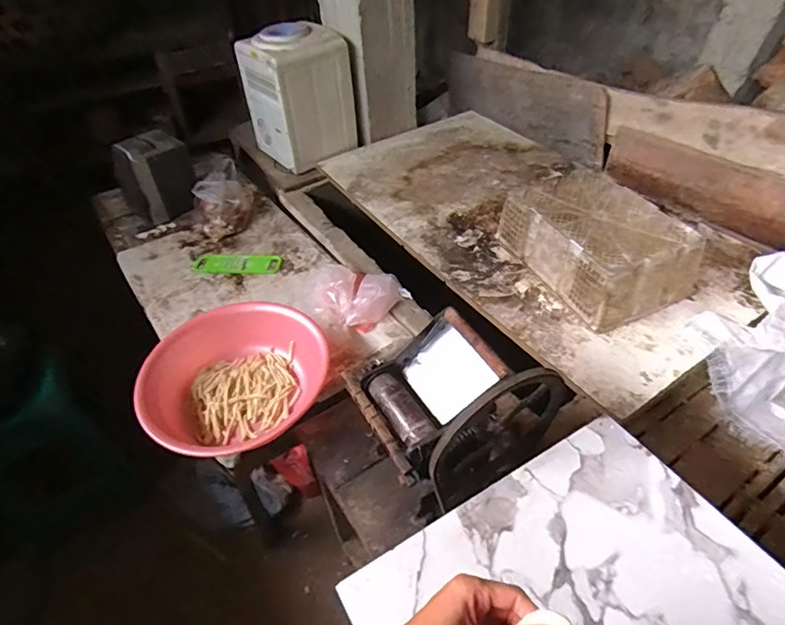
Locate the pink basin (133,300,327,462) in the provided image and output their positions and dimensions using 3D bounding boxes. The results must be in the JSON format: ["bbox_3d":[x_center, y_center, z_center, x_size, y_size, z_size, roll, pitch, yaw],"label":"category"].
[{"bbox_3d":[-0.362,0.152,1.149,0.417,0.117,0.380,-2,45,2],"label":"pink basin"}]

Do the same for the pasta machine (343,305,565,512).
[{"bbox_3d":[0.101,0.140,0.864,0.293,0.249,0.246,-23,48,-18],"label":"pasta machine"}]

